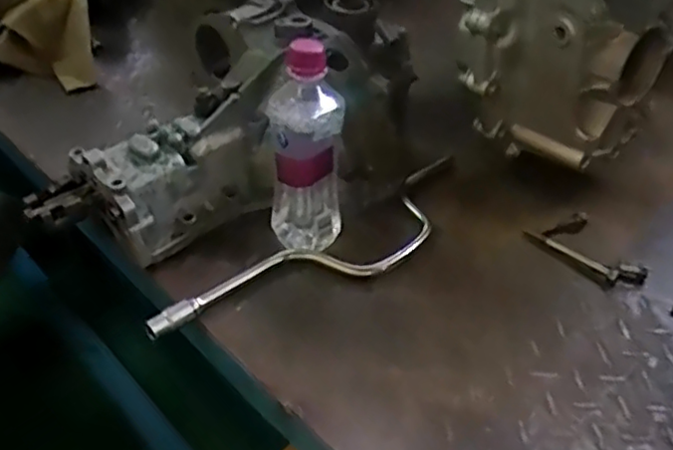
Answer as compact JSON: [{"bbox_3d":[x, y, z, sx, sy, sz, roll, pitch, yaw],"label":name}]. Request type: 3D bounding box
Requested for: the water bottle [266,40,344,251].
[{"bbox_3d":[-0.028,-0.066,0.601,0.067,0.197,0.059,0,39,-1],"label":"water bottle"}]

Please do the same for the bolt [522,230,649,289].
[{"bbox_3d":[0.235,0.033,0.638,0.116,0.014,0.033,22,43,24],"label":"bolt"}]

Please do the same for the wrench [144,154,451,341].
[{"bbox_3d":[0.009,0.022,0.632,0.379,0.019,0.080,-30,48,-33],"label":"wrench"}]

